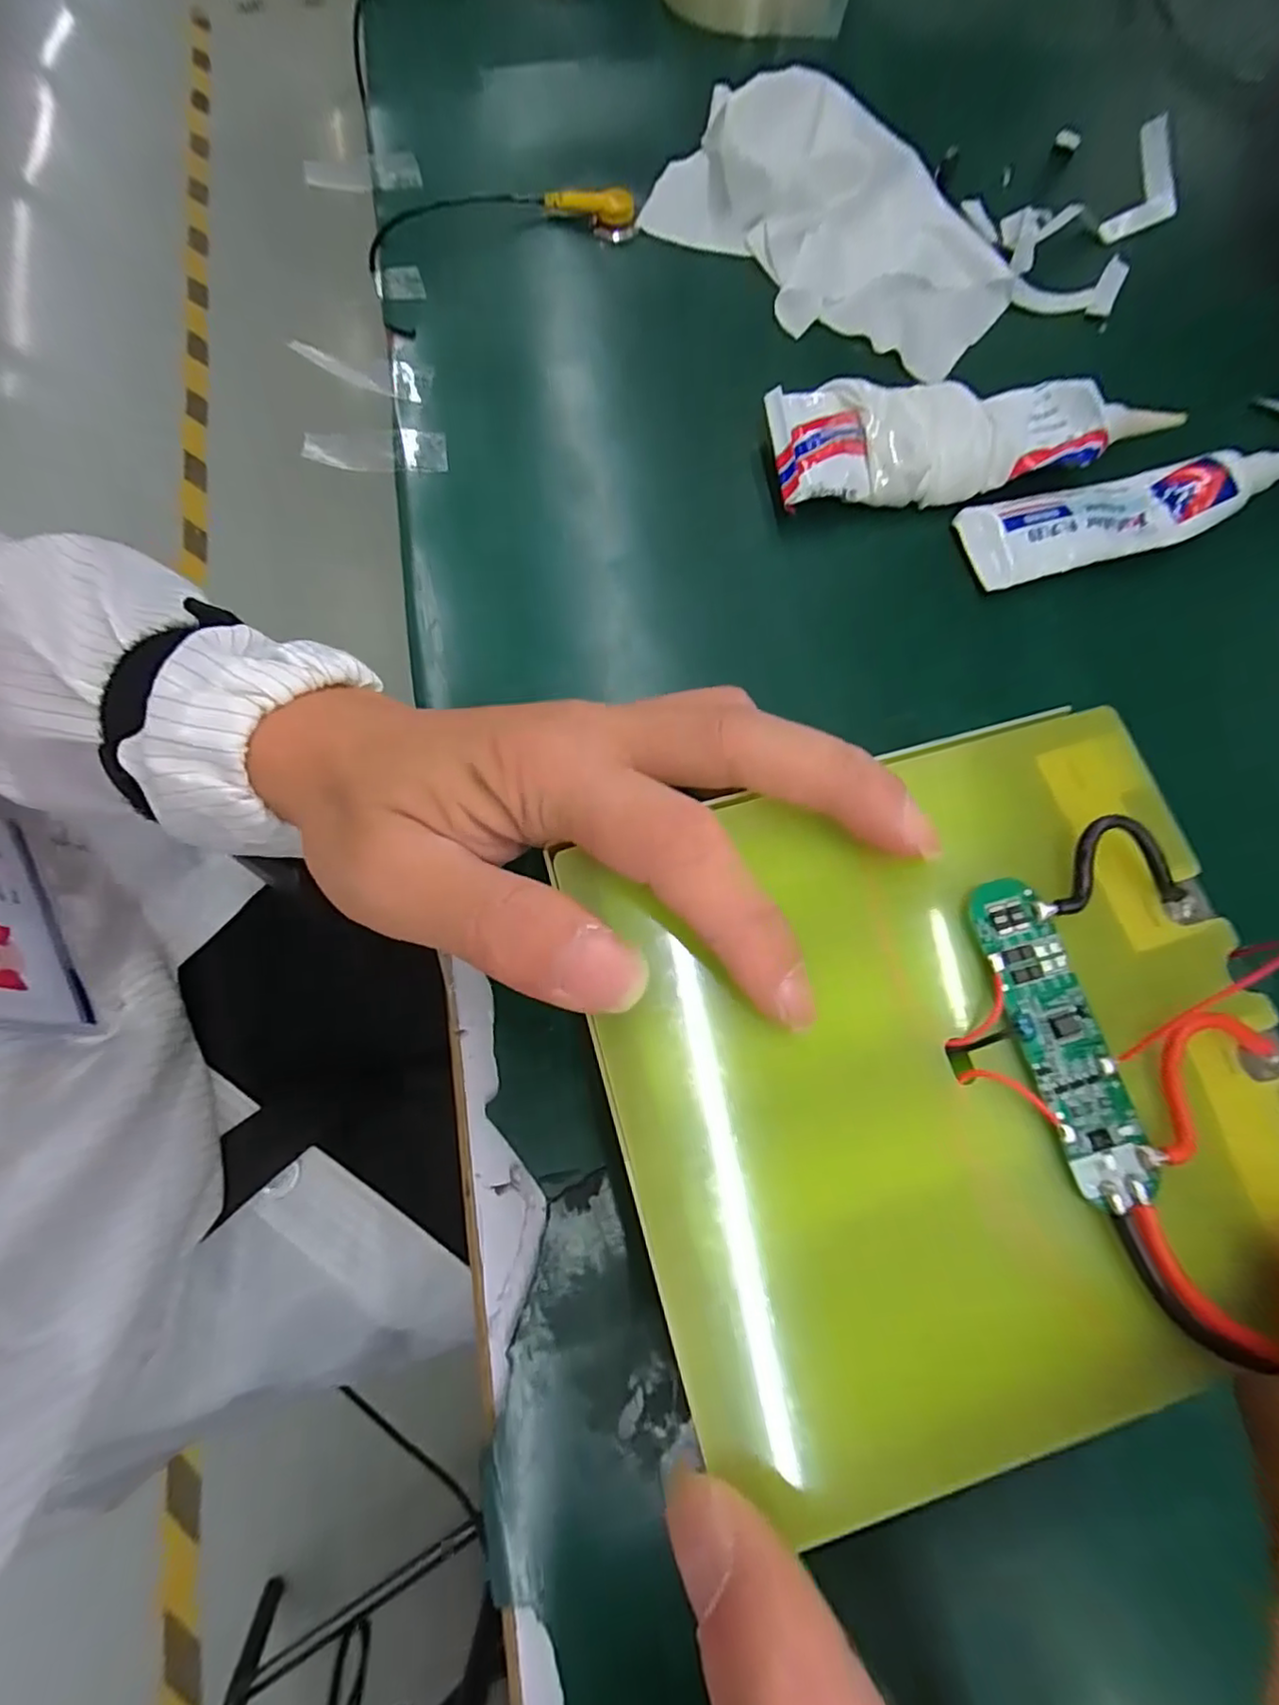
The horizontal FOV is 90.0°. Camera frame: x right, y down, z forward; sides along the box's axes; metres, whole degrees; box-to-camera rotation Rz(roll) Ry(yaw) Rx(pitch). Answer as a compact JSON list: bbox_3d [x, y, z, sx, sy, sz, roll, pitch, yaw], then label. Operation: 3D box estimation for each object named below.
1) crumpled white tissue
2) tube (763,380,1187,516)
[{"bbox_3d":[0.083,-0.277,0.273,0.162,0.034,0.088,20,75,4],"label":"crumpled white tissue"},{"bbox_3d":[0.130,-0.165,0.252,0.155,0.018,0.045,-6,75,-3],"label":"tube"}]

